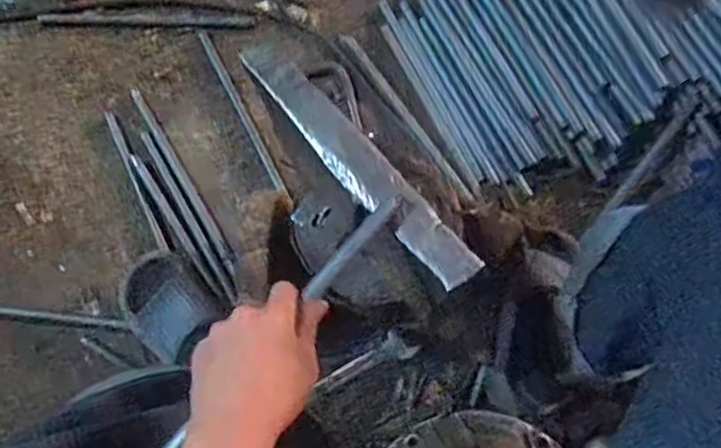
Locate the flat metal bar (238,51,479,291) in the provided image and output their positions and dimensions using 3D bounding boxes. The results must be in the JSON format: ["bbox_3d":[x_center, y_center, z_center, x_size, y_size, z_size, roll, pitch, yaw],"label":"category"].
[{"bbox_3d":[-0.005,-0.059,0.540,0.044,0.007,0.292,-37,74,-11],"label":"flat metal bar"}]

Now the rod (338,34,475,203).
[{"bbox_3d":[0.070,-0.169,0.917,0.019,0.010,0.337,-33,78,-9],"label":"rod"}]

